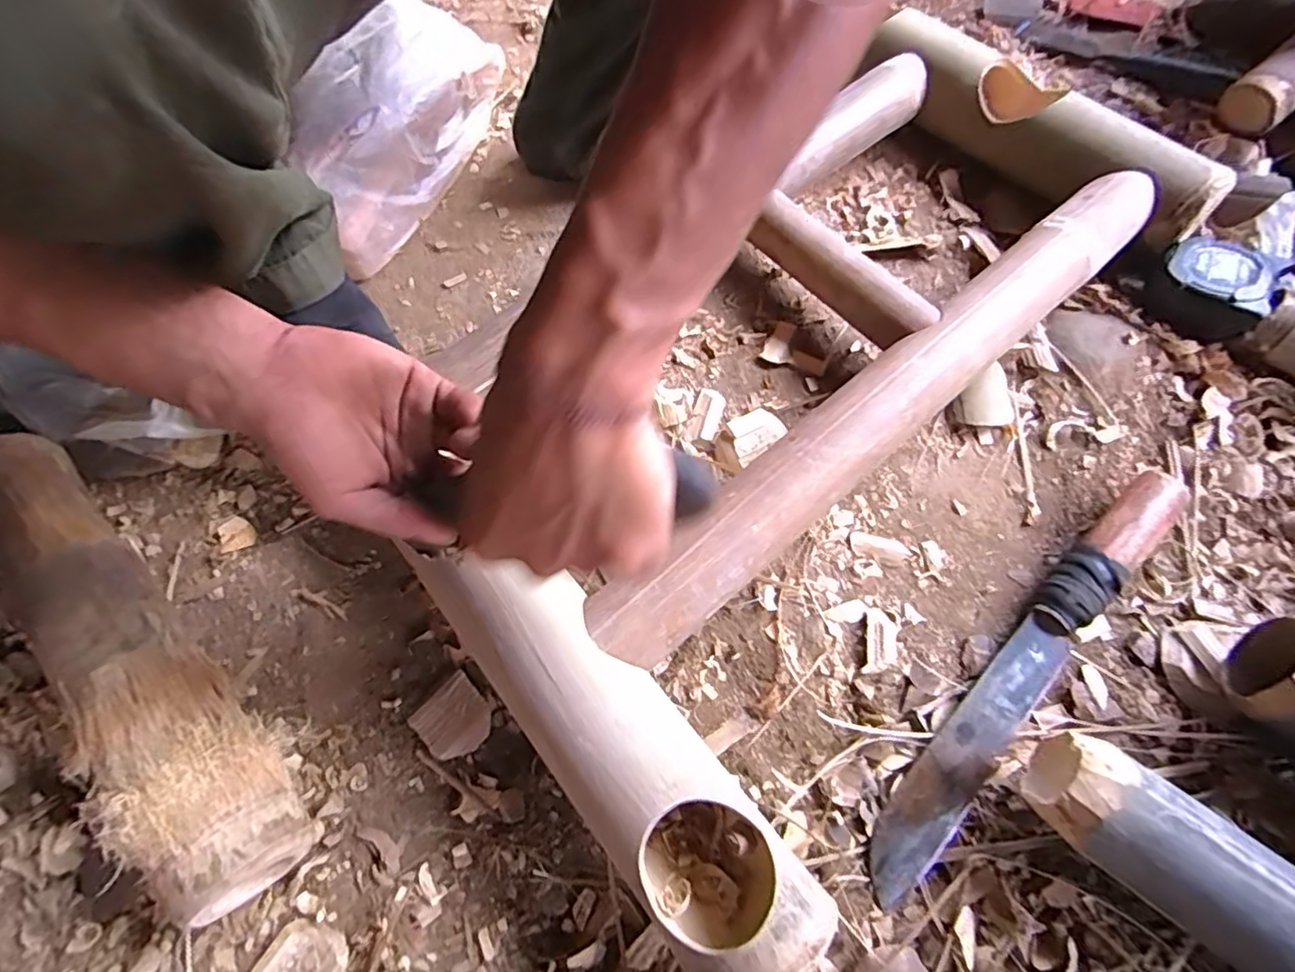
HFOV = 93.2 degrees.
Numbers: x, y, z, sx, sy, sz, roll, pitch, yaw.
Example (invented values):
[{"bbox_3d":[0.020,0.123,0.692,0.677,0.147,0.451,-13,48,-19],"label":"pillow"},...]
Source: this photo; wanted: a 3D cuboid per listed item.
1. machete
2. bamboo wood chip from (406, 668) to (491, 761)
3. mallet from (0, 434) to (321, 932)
[{"bbox_3d":[0.252,0.118,0.399,0.036,0.035,0.336,39,72,17],"label":"machete"},{"bbox_3d":[-0.131,0.156,0.411,0.044,0.012,0.049,-39,70,-15],"label":"bamboo wood chip"},{"bbox_3d":[-0.337,0.102,0.400,0.073,0.075,0.358,-41,70,-13],"label":"mallet"}]

